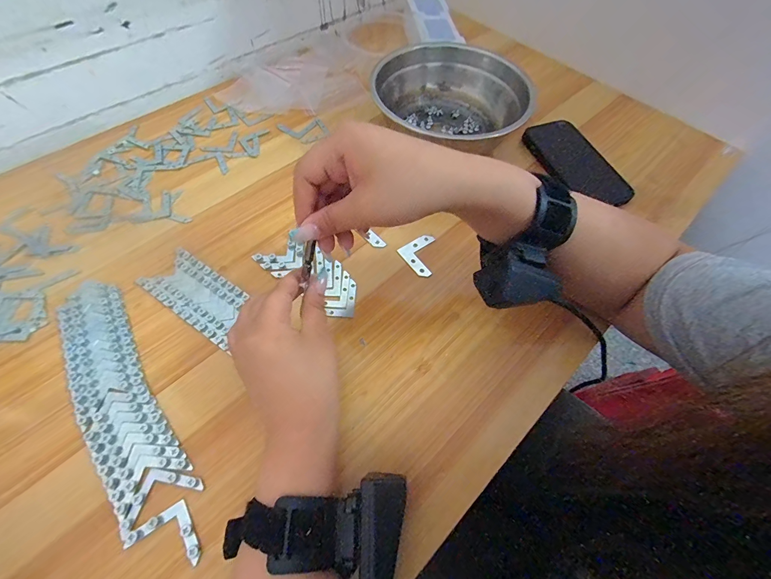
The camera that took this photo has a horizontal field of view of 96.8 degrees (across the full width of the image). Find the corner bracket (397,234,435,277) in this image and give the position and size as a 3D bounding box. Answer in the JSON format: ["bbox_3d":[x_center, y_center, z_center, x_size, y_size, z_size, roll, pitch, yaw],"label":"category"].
[{"bbox_3d":[0.042,-0.037,0.365,0.043,0.004,0.044,-30,66,-18],"label":"corner bracket"}]

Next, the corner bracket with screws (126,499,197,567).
[{"bbox_3d":[-0.153,0.176,0.234,0.040,0.006,0.041,-28,66,-17],"label":"corner bracket with screws"}]

